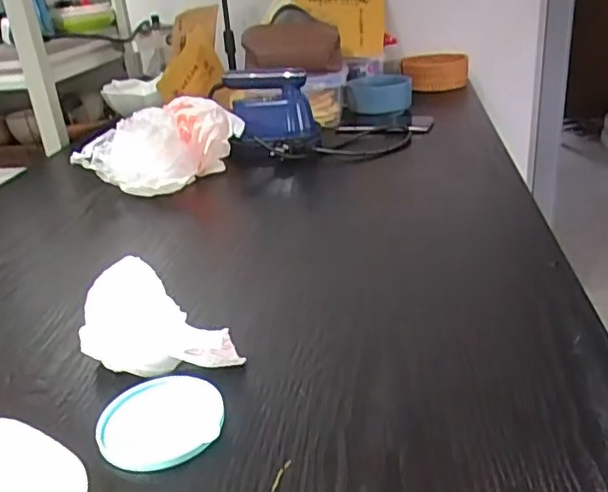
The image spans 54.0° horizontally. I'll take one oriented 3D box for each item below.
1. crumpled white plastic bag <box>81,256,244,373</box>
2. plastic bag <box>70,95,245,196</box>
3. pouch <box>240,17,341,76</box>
[{"bbox_3d":[-0.119,0.063,0.457,0.118,0.062,0.077,17,33,40],"label":"crumpled white plastic bag"},{"bbox_3d":[-0.195,-0.133,0.832,0.142,0.127,0.182,7,28,26],"label":"plastic bag"},{"bbox_3d":[-0.022,-0.376,1.136,0.182,0.091,0.081,0,25,11],"label":"pouch"}]

